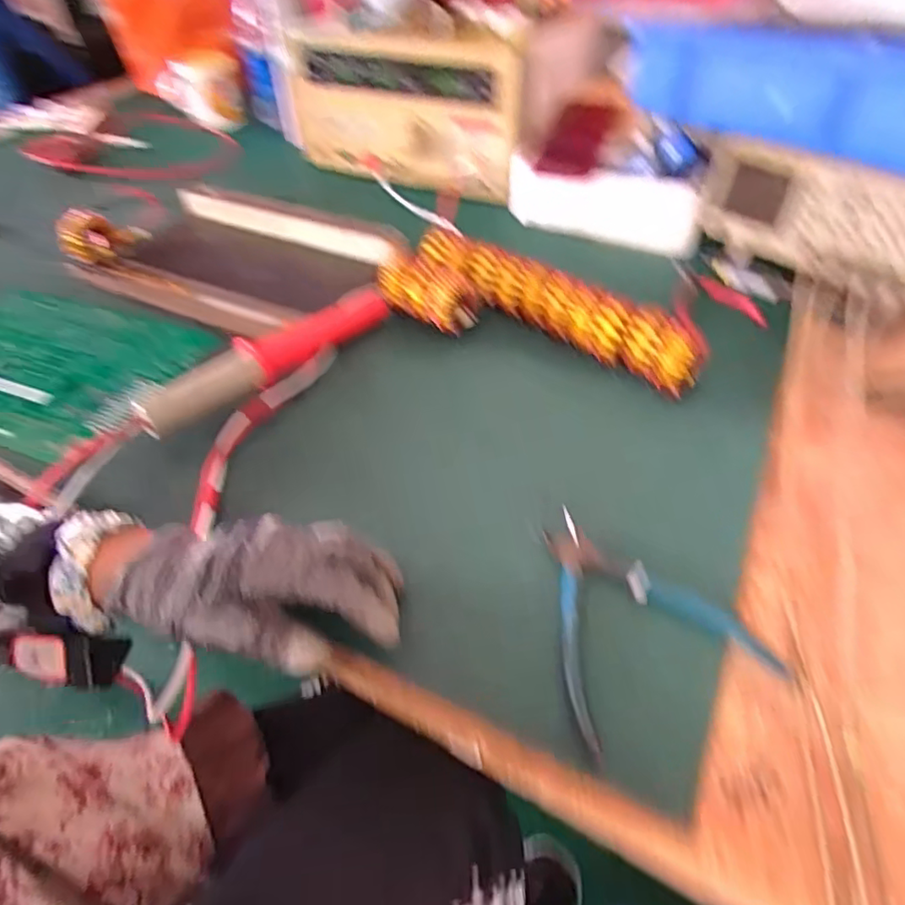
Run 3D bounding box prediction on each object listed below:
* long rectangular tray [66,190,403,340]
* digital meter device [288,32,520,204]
[{"bbox_3d":[-0.228,-0.209,0.643,0.293,0.033,0.186,18,49,18],"label":"long rectangular tray"},{"bbox_3d":[-0.066,-0.433,0.771,0.324,0.165,0.071,25,52,23],"label":"digital meter device"}]

